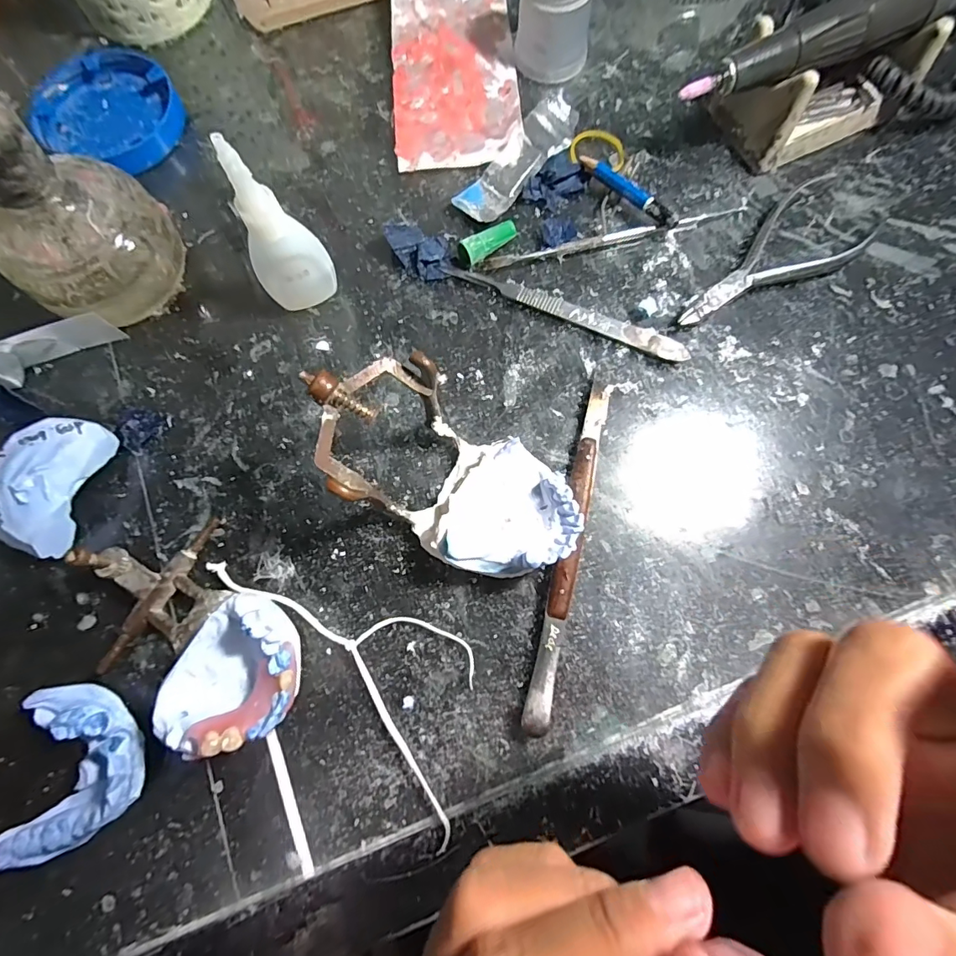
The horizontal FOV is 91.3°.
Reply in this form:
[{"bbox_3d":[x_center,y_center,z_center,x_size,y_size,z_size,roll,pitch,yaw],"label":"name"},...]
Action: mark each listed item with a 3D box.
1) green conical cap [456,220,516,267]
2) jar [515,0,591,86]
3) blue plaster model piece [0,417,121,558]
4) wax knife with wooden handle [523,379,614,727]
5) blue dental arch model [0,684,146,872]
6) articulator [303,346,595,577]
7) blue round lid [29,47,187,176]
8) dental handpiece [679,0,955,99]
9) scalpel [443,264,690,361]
[{"bbox_3d":[0.005,-0.126,0.251,0.037,0.013,0.011,-37,79,-7],"label":"green conical cap"},{"bbox_3d":[0.044,-0.267,0.266,0.041,0.049,0.042,0,77,0],"label":"jar"},{"bbox_3d":[-0.199,0.002,0.218,0.033,0.028,0.062,14,78,4],"label":"blue plaster model piece"},{"bbox_3d":[0.043,0.029,0.217,0.012,0.011,0.163,13,78,3],"label":"wax knife with wooden handle"},{"bbox_3d":[-0.161,0.120,0.190,0.046,0.028,0.063,2,77,1],"label":"blue dental arch model"},{"bbox_3d":[-0.011,-0.001,0.199,0.118,0.061,0.066,26,79,6],"label":"articulator"},{"bbox_3d":[-0.219,-0.220,0.278,0.078,0.015,0.067,13,78,3],"label":"blue round lid"},{"bbox_3d":[0.177,-0.221,0.232,0.157,0.023,0.023,-24,78,-5],"label":"dental handpiece"},{"bbox_3d":[0.045,-0.089,0.247,0.134,0.005,0.013,23,78,6],"label":"scalpel"}]

